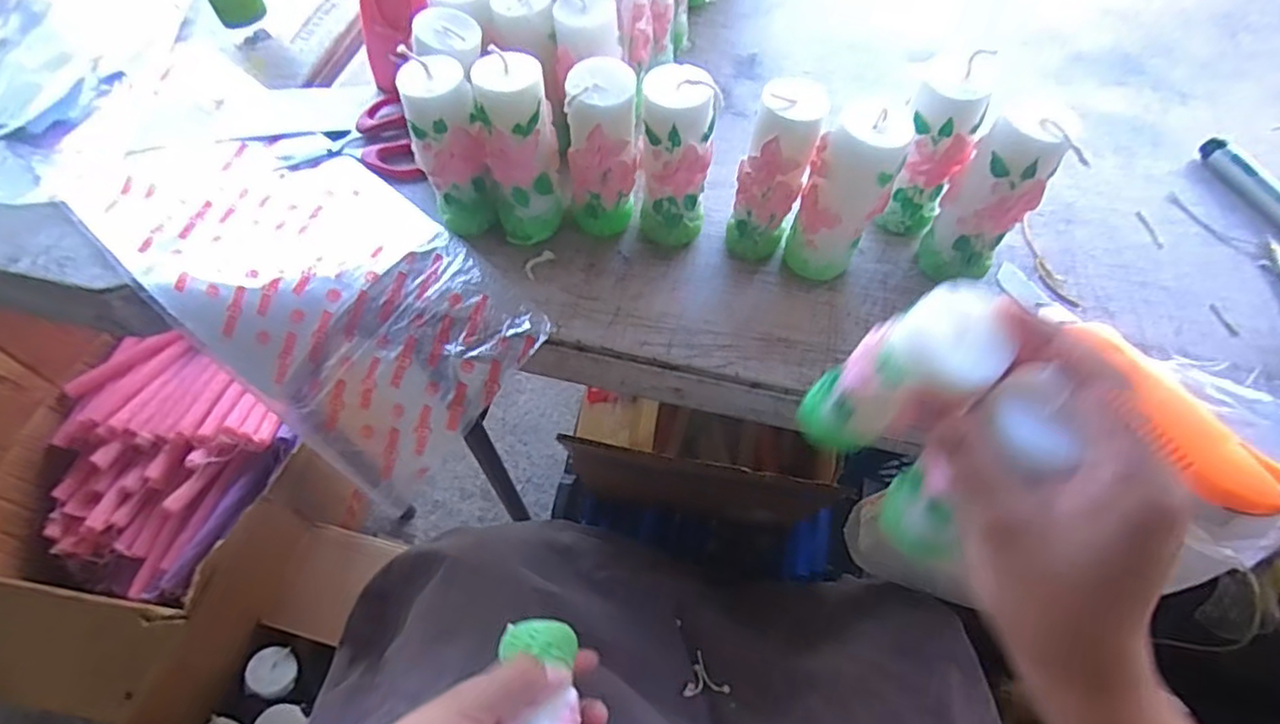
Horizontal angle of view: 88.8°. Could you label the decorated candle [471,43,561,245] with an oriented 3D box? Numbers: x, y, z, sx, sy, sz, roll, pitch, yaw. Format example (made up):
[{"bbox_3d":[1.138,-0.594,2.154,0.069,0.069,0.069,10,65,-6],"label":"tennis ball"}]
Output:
[{"bbox_3d":[-0.070,-0.120,0.386,0.039,0.109,0.034,-7,58,-4],"label":"decorated candle"}]

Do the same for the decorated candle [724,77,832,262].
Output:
[{"bbox_3d":[0.078,-0.104,0.379,0.033,0.108,0.038,28,62,17],"label":"decorated candle"}]

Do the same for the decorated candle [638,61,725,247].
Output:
[{"bbox_3d":[0.022,-0.114,0.384,0.039,0.109,0.034,5,58,3],"label":"decorated candle"}]

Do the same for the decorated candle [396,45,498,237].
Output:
[{"bbox_3d":[-0.111,-0.128,0.390,0.042,0.106,0.040,-16,59,-10],"label":"decorated candle"}]

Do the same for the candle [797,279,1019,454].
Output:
[{"bbox_3d":[0.102,0.010,0.273,0.034,0.110,0.032,20,58,-7],"label":"candle"}]

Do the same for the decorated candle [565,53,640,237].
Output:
[{"bbox_3d":[-0.022,-0.118,0.384,0.040,0.110,0.033,-4,58,-2],"label":"decorated candle"}]

